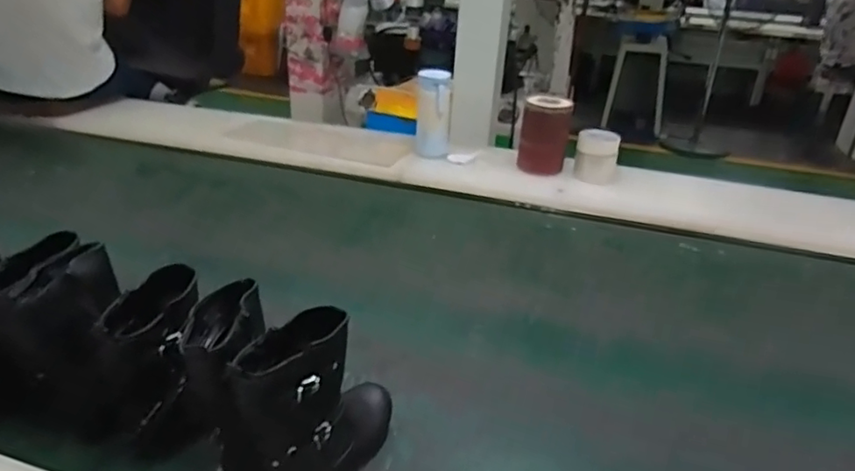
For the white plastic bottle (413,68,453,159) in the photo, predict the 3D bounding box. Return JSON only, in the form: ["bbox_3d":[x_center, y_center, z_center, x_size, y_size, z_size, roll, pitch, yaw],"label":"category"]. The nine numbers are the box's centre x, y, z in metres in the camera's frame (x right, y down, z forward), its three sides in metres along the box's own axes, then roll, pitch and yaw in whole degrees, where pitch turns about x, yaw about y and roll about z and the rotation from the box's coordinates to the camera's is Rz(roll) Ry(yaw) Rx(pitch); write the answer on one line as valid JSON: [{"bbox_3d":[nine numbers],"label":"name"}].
[{"bbox_3d":[0.013,-0.265,1.297,0.075,0.180,0.067,-7,28,-20],"label":"white plastic bottle"}]

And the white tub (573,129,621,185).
[{"bbox_3d":[0.360,-0.166,1.258,0.087,0.098,0.076,11,27,16],"label":"white tub"}]

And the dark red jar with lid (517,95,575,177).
[{"bbox_3d":[0.246,-0.204,1.237,0.100,0.155,0.099,9,26,12],"label":"dark red jar with lid"}]

